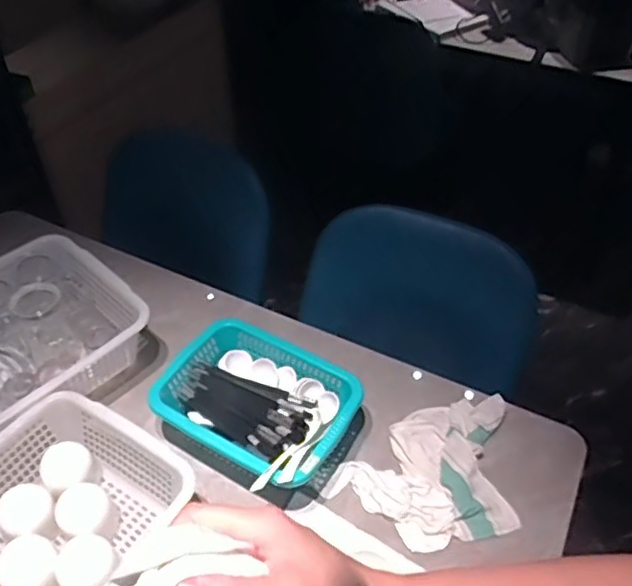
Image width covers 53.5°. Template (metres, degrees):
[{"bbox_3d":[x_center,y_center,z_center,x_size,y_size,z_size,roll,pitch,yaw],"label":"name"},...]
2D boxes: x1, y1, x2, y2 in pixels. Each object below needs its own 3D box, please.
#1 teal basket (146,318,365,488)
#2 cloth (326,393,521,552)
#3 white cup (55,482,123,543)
[{"bbox_3d":[-0.093,0.168,0.919,0.286,0.086,0.206,22,49,20],"label":"teal basket"},{"bbox_3d":[0.169,0.248,0.885,0.270,0.030,0.202,-9,47,-10],"label":"cloth"},{"bbox_3d":[-0.299,0.301,0.829,0.070,0.065,0.077,0,46,0],"label":"white cup"}]

